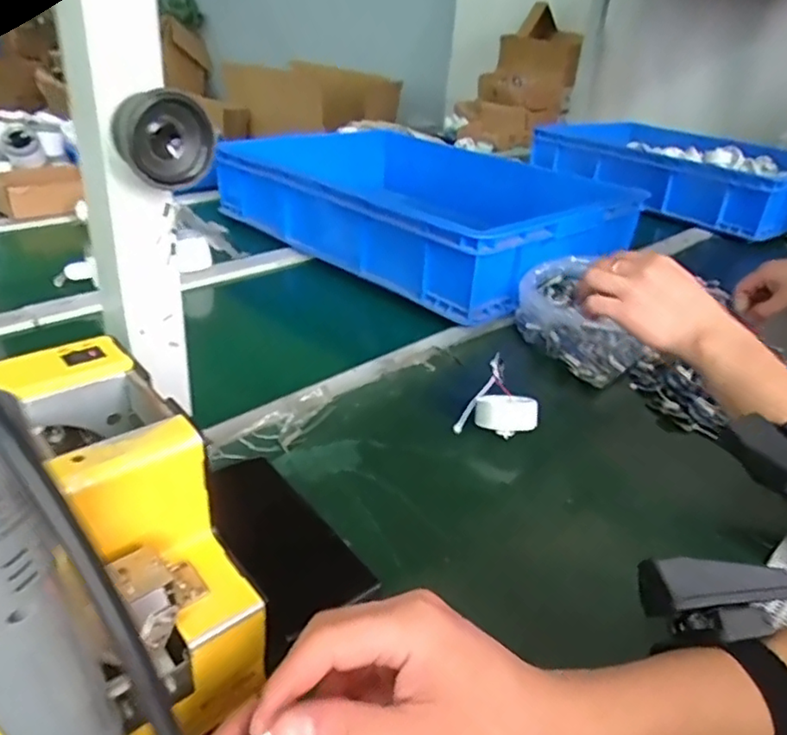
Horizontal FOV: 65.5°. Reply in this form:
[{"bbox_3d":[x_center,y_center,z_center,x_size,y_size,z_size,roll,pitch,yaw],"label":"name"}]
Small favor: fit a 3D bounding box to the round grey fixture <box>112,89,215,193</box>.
[{"bbox_3d":[-0.131,-0.132,0.351,0.054,0.048,0.026,-10,33,-25],"label":"round grey fixture"}]

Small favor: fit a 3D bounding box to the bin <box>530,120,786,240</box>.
[{"bbox_3d":[0.716,-0.475,1.478,0.500,0.120,0.592,-12,35,-29],"label":"bin"}]

